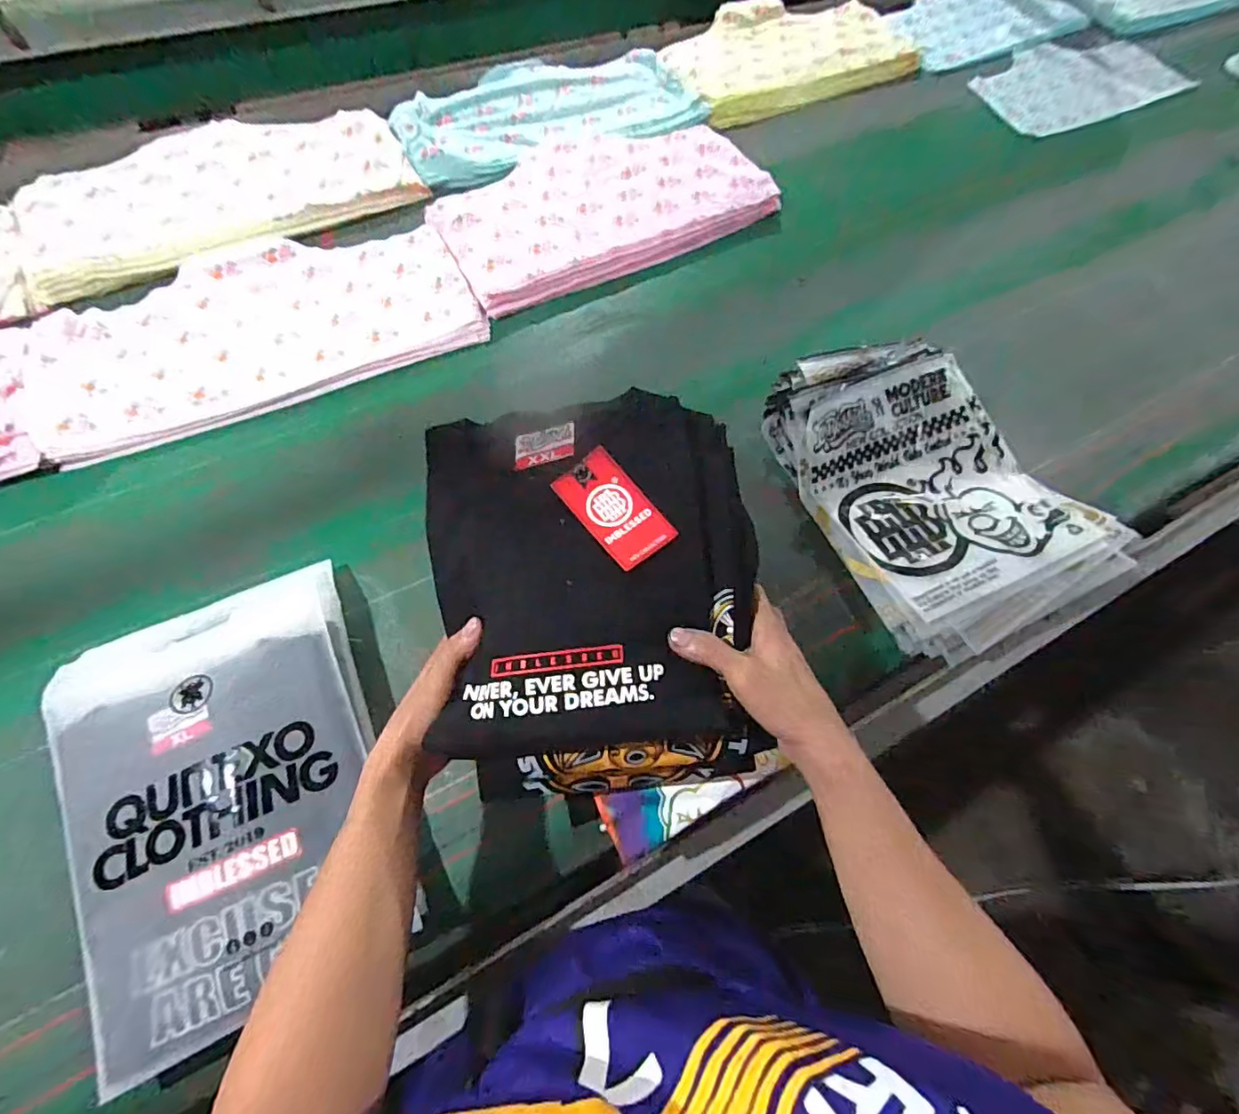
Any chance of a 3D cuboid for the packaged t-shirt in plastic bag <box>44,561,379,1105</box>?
[{"bbox_3d":[-0.353,0.206,0.502,0.254,0.061,0.363,-22,69,-13],"label":"packaged t-shirt in plastic bag"}]

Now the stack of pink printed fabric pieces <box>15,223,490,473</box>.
[{"bbox_3d":[-0.473,-0.308,0.741,0.528,0.039,0.283,-26,70,-15],"label":"stack of pink printed fabric pieces"}]

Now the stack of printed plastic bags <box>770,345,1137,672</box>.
[{"bbox_3d":[0.368,-0.092,0.674,0.279,0.084,0.386,-22,69,-13],"label":"stack of printed plastic bags"}]

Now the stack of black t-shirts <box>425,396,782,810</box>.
[{"bbox_3d":[-0.022,0.027,0.422,0.242,0.078,0.291,-5,76,2],"label":"stack of black t-shirts"}]

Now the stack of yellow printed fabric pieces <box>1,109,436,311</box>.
[{"bbox_3d":[-0.601,-0.566,0.837,0.530,0.033,0.312,-27,70,-15],"label":"stack of yellow printed fabric pieces"}]

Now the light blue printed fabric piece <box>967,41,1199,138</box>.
[{"bbox_3d":[0.961,-1.000,1.169,0.455,0.015,0.276,-23,64,-12],"label":"light blue printed fabric piece"}]

